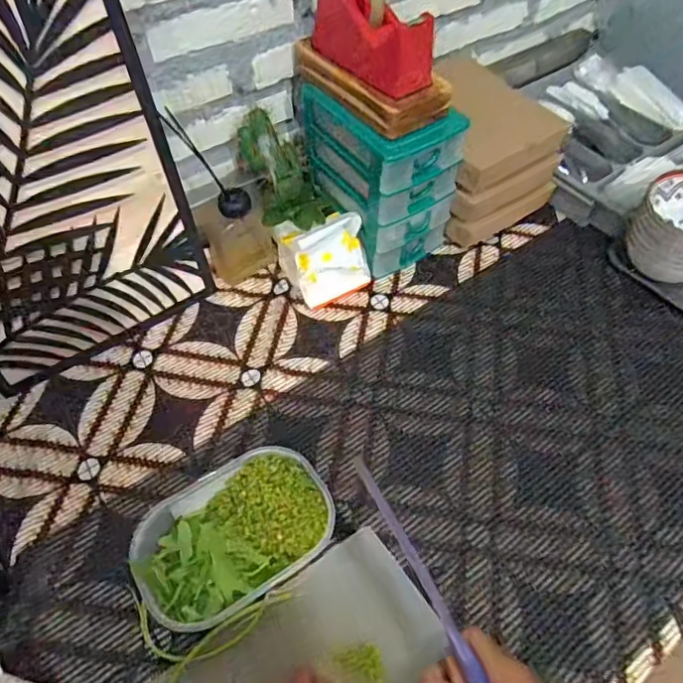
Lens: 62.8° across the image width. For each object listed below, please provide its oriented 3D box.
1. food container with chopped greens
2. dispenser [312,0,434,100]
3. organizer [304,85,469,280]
[{"bbox_3d":[-0.106,0.195,0.566,0.188,0.060,0.132,-28,57,-19],"label":"food container with chopped greens"},{"bbox_3d":[0.033,-0.370,0.654,0.071,0.099,0.156,-34,61,-22],"label":"dispenser"},{"bbox_3d":[0.061,-0.240,0.798,0.147,0.217,0.179,-26,57,-18],"label":"organizer"}]

